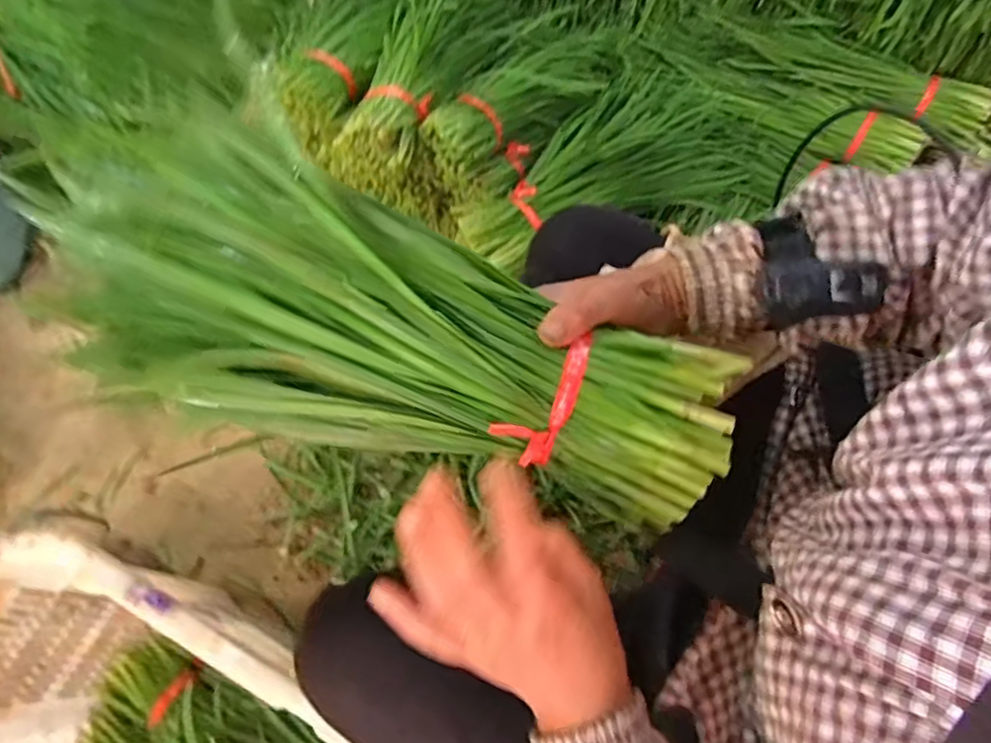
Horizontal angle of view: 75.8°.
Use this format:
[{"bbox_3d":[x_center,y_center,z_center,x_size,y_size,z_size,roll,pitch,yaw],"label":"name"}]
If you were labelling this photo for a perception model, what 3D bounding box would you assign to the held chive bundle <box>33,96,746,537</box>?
[{"bbox_3d":[-0.058,-0.020,0.358,0.393,0.064,0.145,21,71,-2],"label":"held chive bundle"}]

